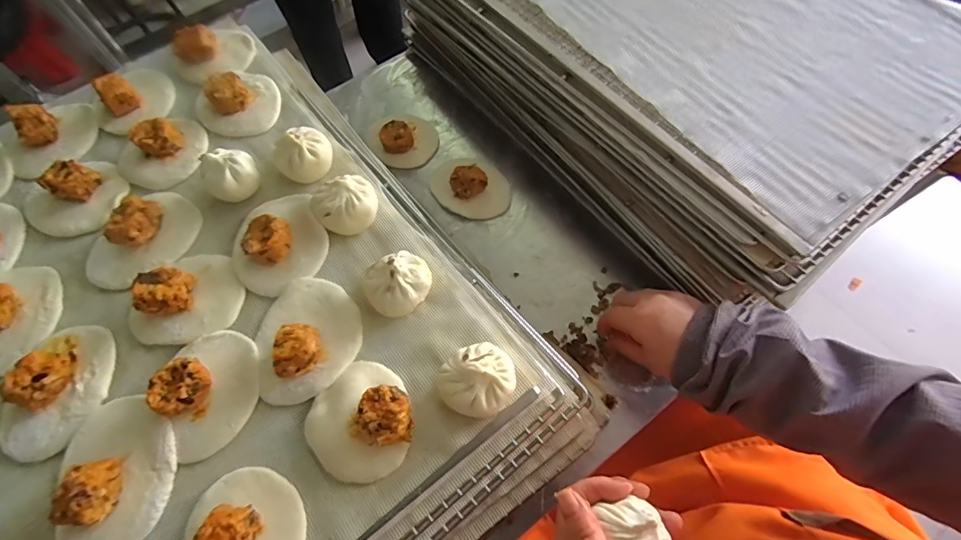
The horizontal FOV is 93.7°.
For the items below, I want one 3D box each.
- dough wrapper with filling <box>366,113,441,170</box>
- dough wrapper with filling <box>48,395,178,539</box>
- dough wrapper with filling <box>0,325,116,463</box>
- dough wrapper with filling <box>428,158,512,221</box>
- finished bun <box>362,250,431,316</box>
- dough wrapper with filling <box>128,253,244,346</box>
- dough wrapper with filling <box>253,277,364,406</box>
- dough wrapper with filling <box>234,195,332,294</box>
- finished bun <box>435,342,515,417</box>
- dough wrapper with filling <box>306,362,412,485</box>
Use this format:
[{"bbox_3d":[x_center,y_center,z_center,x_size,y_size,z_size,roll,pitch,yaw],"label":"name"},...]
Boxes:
[{"bbox_3d":[-0.102,-0.181,0.598,0.082,0.042,0.085,-1,64,1],"label":"dough wrapper with filling"},{"bbox_3d":[-0.272,0.146,0.326,0.076,0.034,0.113,-15,65,-5],"label":"dough wrapper with filling"},{"bbox_3d":[-0.343,0.090,0.354,0.066,0.033,0.104,5,65,4],"label":"dough wrapper with filling"},{"bbox_3d":[-0.015,-0.112,0.567,0.106,0.036,0.086,13,66,8],"label":"dough wrapper with filling"},{"bbox_3d":[-0.070,0.011,0.386,0.055,0.040,0.052,-1,64,1],"label":"finished bun"},{"bbox_3d":[-0.260,0.017,0.390,0.087,0.030,0.083,0,64,2],"label":"dough wrapper with filling"},{"bbox_3d":[-0.147,0.049,0.373,0.086,0.035,0.102,-18,65,-7],"label":"dough wrapper with filling"},{"bbox_3d":[-0.190,-0.031,0.416,0.084,0.033,0.094,-27,67,-11],"label":"dough wrapper with filling"},{"bbox_3d":[-0.001,0.084,0.344,0.056,0.044,0.052,-1,64,1],"label":"finished bun"},{"bbox_3d":[-0.092,0.113,0.342,0.080,0.030,0.079,-1,64,1],"label":"dough wrapper with filling"}]

